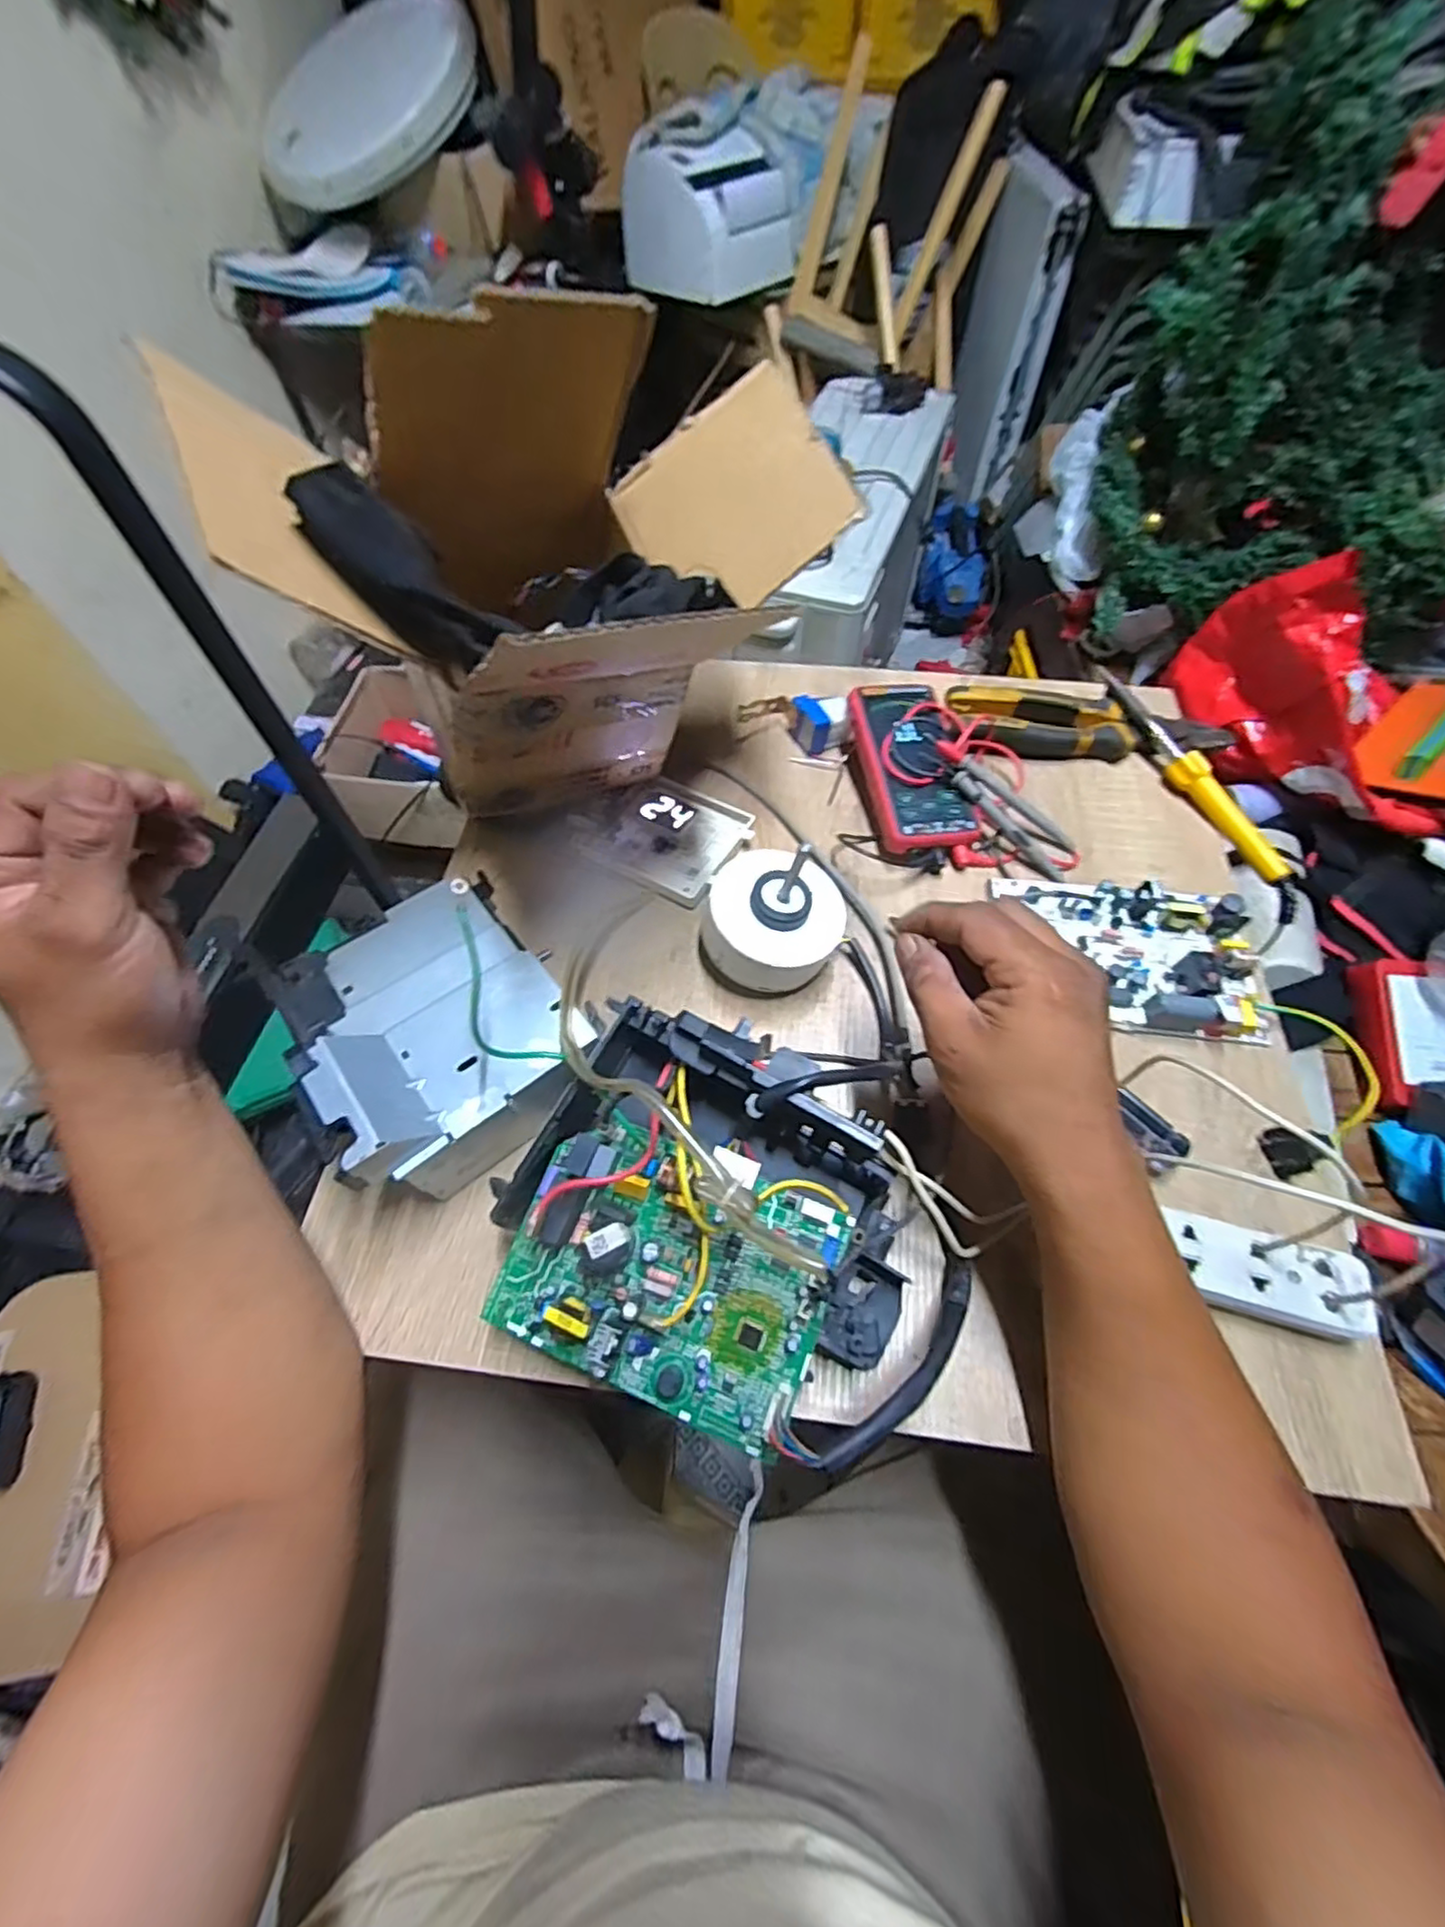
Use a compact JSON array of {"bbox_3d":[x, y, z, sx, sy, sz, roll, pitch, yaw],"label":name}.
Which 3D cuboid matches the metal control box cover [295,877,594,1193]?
[{"bbox_3d":[-0.178,0.025,0.416,0.136,0.073,0.194,-33,54,-15],"label":"metal control box cover"}]

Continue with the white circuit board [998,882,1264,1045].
[{"bbox_3d":[0.282,-0.011,0.469,0.162,0.030,0.112,7,60,4],"label":"white circuit board"}]

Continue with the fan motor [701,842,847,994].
[{"bbox_3d":[0.035,-0.033,0.448,0.086,0.096,0.090,0,59,0],"label":"fan motor"}]

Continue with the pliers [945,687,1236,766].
[{"bbox_3d":[0.313,-0.202,0.583,0.233,0.032,0.074,3,59,1],"label":"pliers"}]

